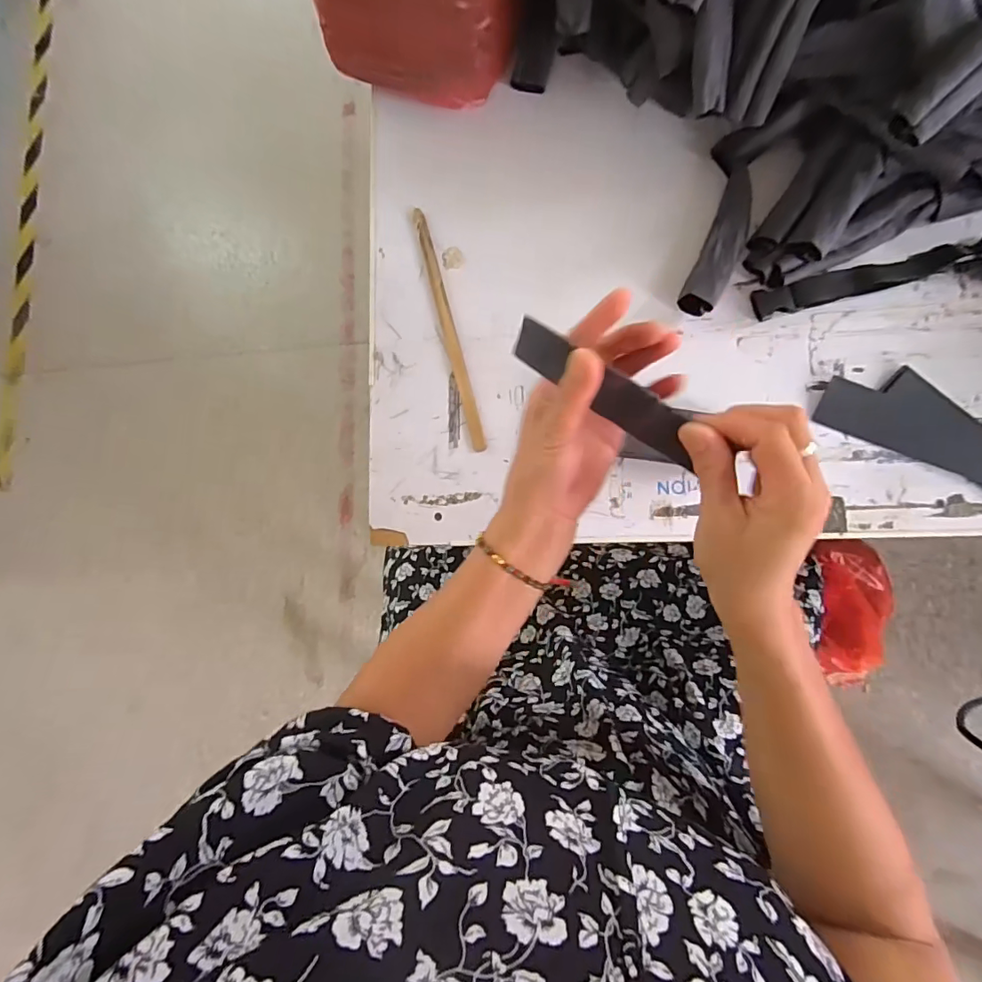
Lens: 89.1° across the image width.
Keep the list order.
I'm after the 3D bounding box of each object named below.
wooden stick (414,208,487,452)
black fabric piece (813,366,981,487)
[{"bbox_3d":[-0.044,-0.168,0.513,0.016,0.011,0.264,-16,83,6],"label":"wooden stick"},{"bbox_3d":[0.396,-0.054,0.441,0.191,0.007,0.068,29,89,10],"label":"black fabric piece"}]

